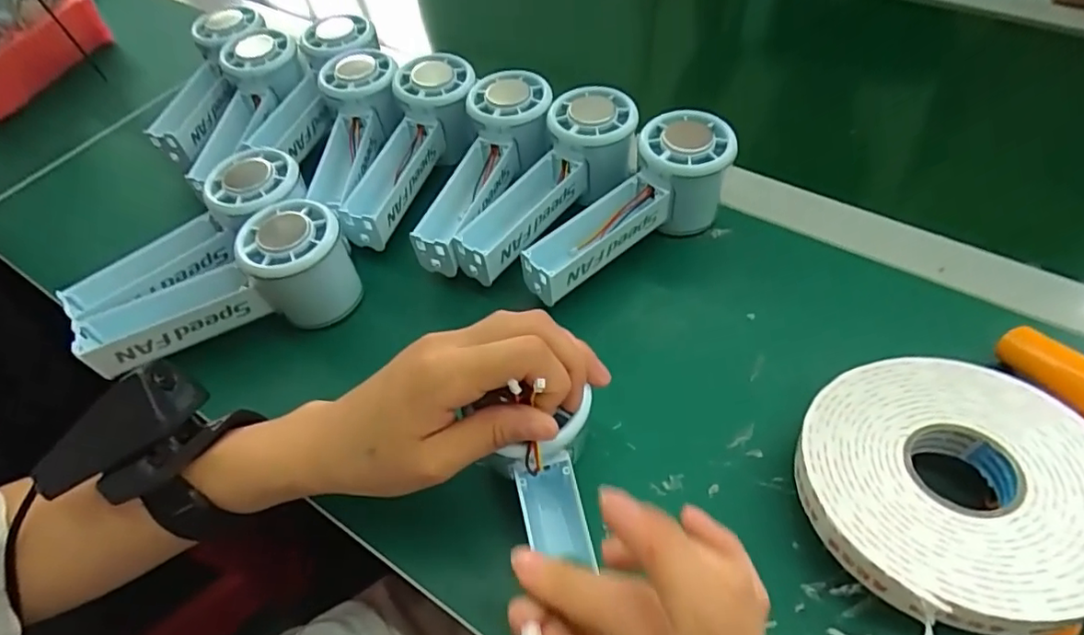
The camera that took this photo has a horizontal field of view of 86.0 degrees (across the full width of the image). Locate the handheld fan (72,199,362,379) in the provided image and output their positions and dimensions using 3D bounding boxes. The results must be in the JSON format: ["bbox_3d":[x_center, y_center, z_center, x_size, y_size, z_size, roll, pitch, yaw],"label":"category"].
[{"bbox_3d":[-0.187,-0.014,0.341,0.148,0.054,0.050,-20,55,-10],"label":"handheld fan"}]

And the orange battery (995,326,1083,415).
[{"bbox_3d":[0.257,0.031,0.276,0.025,0.022,0.070,-9,27,-2],"label":"orange battery"}]

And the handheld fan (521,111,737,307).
[{"bbox_3d":[0.055,-0.061,0.351,0.055,0.056,0.147,36,64,26],"label":"handheld fan"}]

